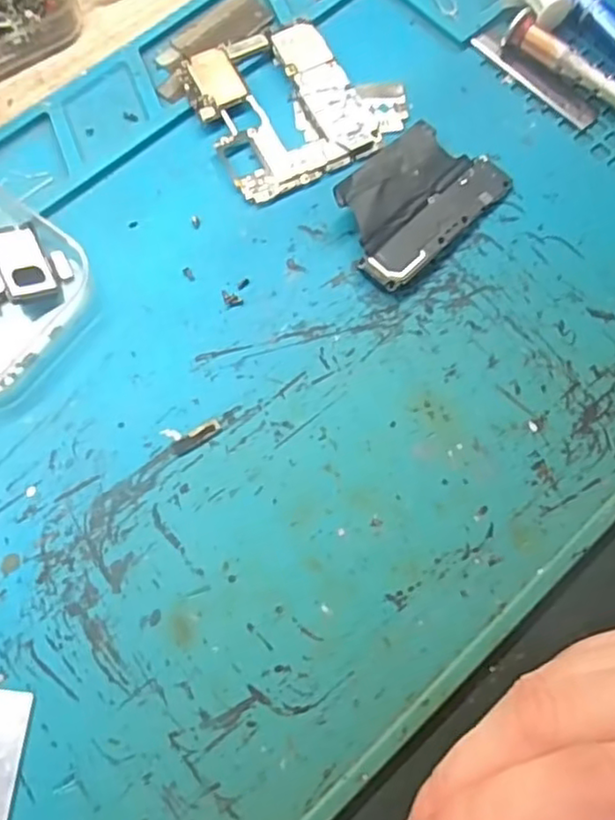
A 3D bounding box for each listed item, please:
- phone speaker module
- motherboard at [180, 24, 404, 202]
[{"bbox_3d":[0.038,-0.075,0.234,0.065,0.010,0.041,-43,79,-13],"label":"phone speaker module"},{"bbox_3d":[-0.003,-0.117,0.249,0.072,0.006,0.064,-25,76,-9],"label":"motherboard"}]

